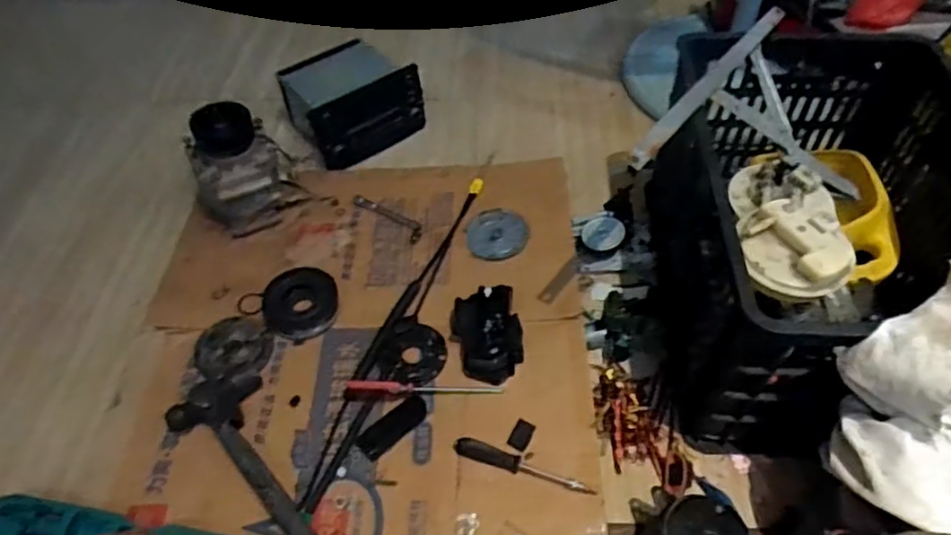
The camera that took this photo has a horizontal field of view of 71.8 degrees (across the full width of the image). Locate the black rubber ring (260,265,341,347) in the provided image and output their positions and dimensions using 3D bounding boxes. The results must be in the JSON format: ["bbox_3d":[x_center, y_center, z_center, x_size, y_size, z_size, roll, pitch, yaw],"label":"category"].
[{"bbox_3d":[-0.253,0.052,0.950,0.101,0.025,0.113,0,51,2],"label":"black rubber ring"}]

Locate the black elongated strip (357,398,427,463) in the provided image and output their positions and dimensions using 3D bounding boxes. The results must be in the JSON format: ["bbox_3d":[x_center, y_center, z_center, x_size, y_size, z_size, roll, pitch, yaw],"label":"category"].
[{"bbox_3d":[-0.106,0.205,0.850,0.101,0.006,0.040,-38,59,-26],"label":"black elongated strip"}]

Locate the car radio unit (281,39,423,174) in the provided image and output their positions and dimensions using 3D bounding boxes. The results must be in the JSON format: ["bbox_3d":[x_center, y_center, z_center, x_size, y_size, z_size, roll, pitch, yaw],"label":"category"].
[{"bbox_3d":[-0.230,-0.312,1.220,0.208,0.115,0.197,-31,56,-21],"label":"car radio unit"}]

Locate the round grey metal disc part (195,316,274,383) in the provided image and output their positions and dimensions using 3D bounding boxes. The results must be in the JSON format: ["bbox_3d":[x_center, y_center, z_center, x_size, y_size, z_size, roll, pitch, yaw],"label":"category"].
[{"bbox_3d":[-0.333,0.112,0.908,0.110,0.023,0.096,37,61,27],"label":"round grey metal disc part"}]

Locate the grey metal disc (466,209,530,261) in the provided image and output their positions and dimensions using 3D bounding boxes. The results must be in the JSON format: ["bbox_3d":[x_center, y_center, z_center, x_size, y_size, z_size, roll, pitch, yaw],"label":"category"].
[{"bbox_3d":[0.035,-0.053,1.034,0.095,0.008,0.100,-1,51,1],"label":"grey metal disc"}]

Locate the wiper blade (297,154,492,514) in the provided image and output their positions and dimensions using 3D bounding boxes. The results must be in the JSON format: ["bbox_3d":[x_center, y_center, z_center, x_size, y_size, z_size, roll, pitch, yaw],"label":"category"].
[{"bbox_3d":[-0.105,0.055,0.955,0.053,0.029,0.615,15,53,13],"label":"wiper blade"}]

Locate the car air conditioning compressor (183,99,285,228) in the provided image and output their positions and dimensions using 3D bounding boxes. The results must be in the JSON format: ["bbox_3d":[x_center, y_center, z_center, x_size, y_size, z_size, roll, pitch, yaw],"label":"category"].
[{"bbox_3d":[-0.382,-0.160,1.051,0.152,0.188,0.115,-21,53,-15],"label":"car air conditioning compressor"}]

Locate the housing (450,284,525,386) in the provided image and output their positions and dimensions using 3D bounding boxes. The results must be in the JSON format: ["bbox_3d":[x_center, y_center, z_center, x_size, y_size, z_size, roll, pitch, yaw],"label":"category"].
[{"bbox_3d":[0.016,0.092,0.886,0.093,0.063,0.129,-5,51,-2],"label":"housing"}]

